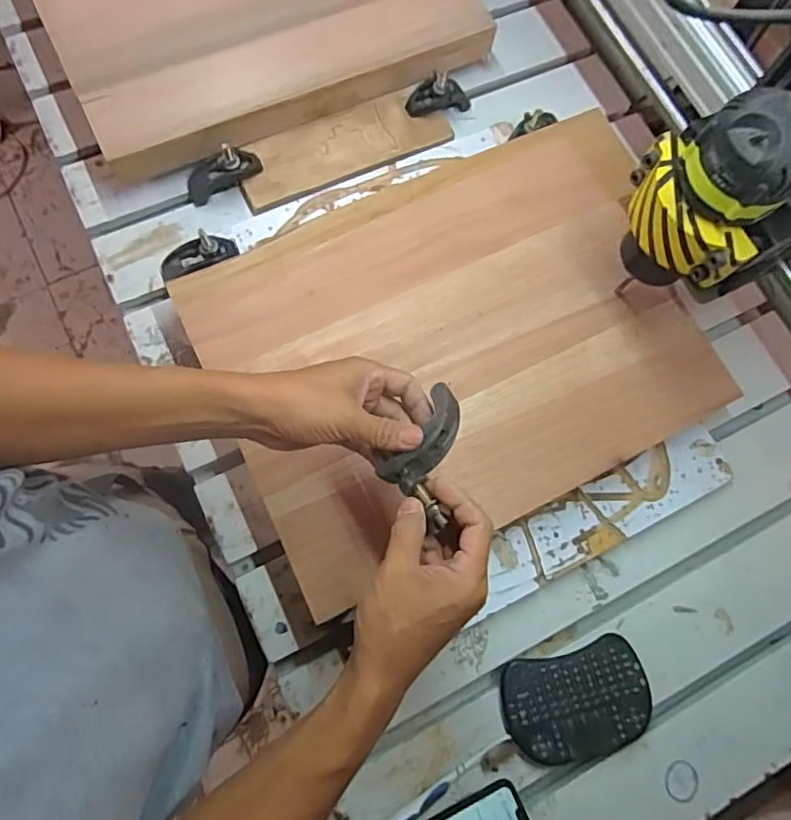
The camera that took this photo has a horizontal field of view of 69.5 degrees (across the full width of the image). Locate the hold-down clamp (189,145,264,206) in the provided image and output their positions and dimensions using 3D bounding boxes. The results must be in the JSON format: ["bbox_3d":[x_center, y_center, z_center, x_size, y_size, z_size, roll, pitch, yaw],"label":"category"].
[{"bbox_3d":[-0.203,-0.272,0.656,0.088,0.048,0.031,-26,77,9],"label":"hold-down clamp"}]

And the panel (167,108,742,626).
[{"bbox_3d":[0.071,-0.072,0.586,0.492,0.019,0.363,-26,78,-8],"label":"panel"}]

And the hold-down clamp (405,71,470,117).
[{"bbox_3d":[0.054,-0.389,0.703,0.082,0.048,0.027,-22,78,-9],"label":"hold-down clamp"}]

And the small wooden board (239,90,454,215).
[{"bbox_3d":[-0.064,-0.317,0.687,0.258,0.014,0.089,-25,79,-10],"label":"small wooden board"}]

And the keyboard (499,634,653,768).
[{"bbox_3d":[0.176,0.286,0.556,0.140,0.025,0.096,-12,77,-7],"label":"keyboard"}]

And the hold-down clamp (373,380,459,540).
[{"bbox_3d":[0.022,0.034,0.438,0.057,0.028,0.108,18,76,3],"label":"hold-down clamp"}]

